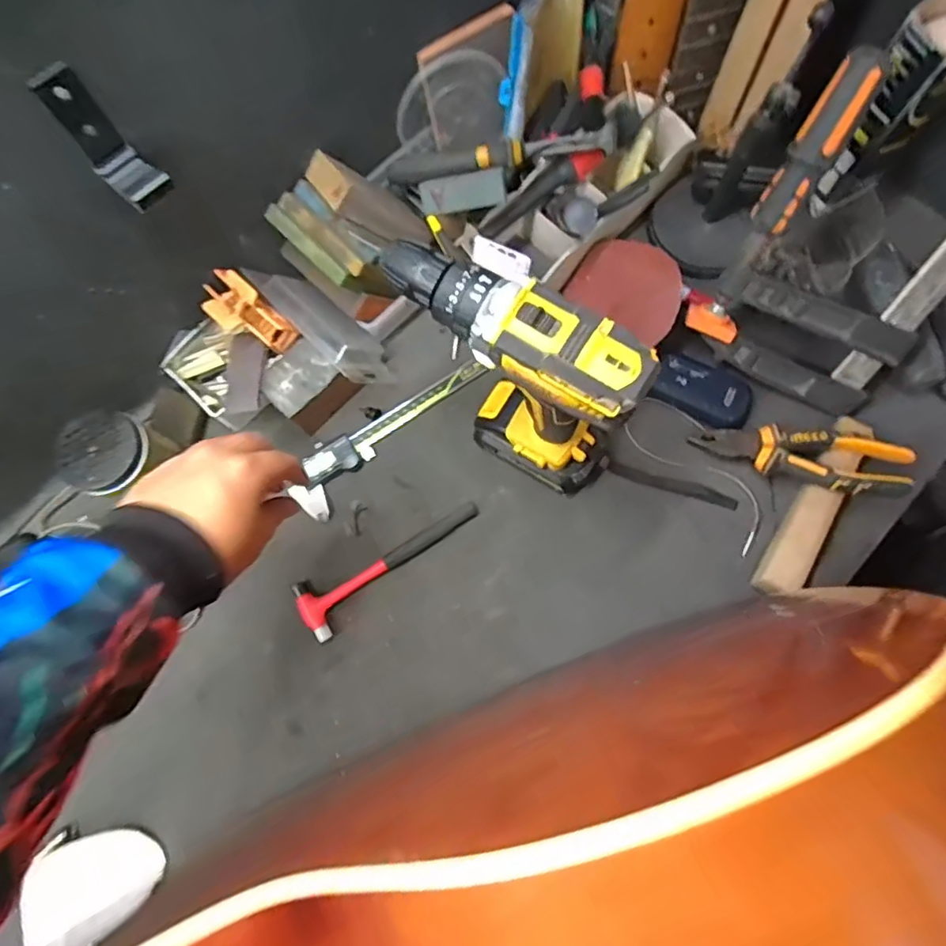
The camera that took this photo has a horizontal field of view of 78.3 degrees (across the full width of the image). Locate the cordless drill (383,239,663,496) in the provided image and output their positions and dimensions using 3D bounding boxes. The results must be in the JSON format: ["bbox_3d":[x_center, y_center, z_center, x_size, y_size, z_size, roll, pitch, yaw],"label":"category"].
[{"bbox_3d":[0.026,-0.074,0.461,0.196,0.209,0.068,30,78,8],"label":"cordless drill"}]

